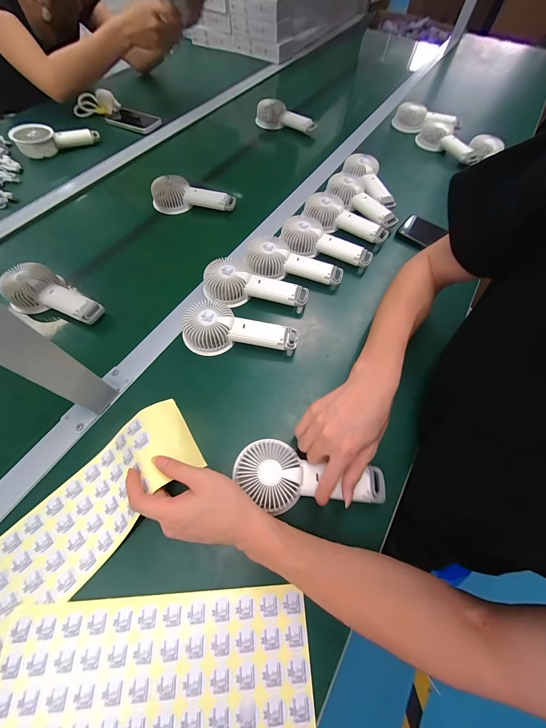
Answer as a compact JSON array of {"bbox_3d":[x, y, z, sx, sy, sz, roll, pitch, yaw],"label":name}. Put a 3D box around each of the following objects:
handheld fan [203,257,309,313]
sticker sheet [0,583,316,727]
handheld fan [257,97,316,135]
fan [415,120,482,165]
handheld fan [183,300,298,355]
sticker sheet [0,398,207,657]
[{"bbox_3d":[-0.028,-0.138,0.467,0.176,0.045,0.078,5,63,0],"label":"handheld fan"},{"bbox_3d":[-0.115,0.299,0.265,0.299,0.005,0.111,-3,64,-3],"label":"sticker sheet"},{"bbox_3d":[0.038,-0.695,0.769,0.176,0.064,0.049,20,64,6],"label":"handheld fan"},{"bbox_3d":[0.468,-0.585,0.715,0.051,0.042,0.186,-31,69,-17],"label":"fan"},{"bbox_3d":[-0.049,-0.059,0.425,0.176,0.042,0.085,2,63,-1],"label":"handheld fan"},{"bbox_3d":[-0.215,0.172,0.313,0.101,0.042,0.285,39,75,16],"label":"sticker sheet"}]

